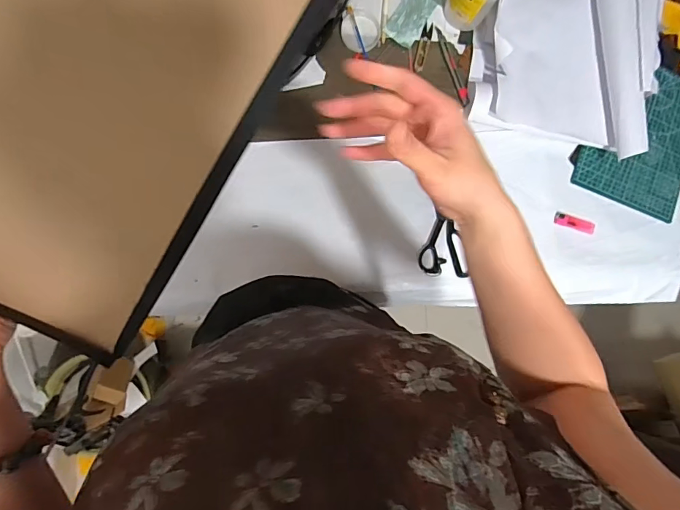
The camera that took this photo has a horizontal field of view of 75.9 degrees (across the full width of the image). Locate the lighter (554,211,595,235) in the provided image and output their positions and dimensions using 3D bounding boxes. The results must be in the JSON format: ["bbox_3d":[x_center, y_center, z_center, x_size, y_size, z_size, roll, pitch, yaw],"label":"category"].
[{"bbox_3d":[0.440,-0.060,0.818,0.081,0.007,0.025,17,85,-4],"label":"lighter"}]

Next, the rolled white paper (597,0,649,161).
[{"bbox_3d":[0.499,-0.350,0.775,0.052,0.048,0.349,-6,87,-6],"label":"rolled white paper"}]

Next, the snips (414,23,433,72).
[{"bbox_3d":[0.157,-0.390,0.817,0.018,0.006,0.097,17,85,-4],"label":"snips"}]

